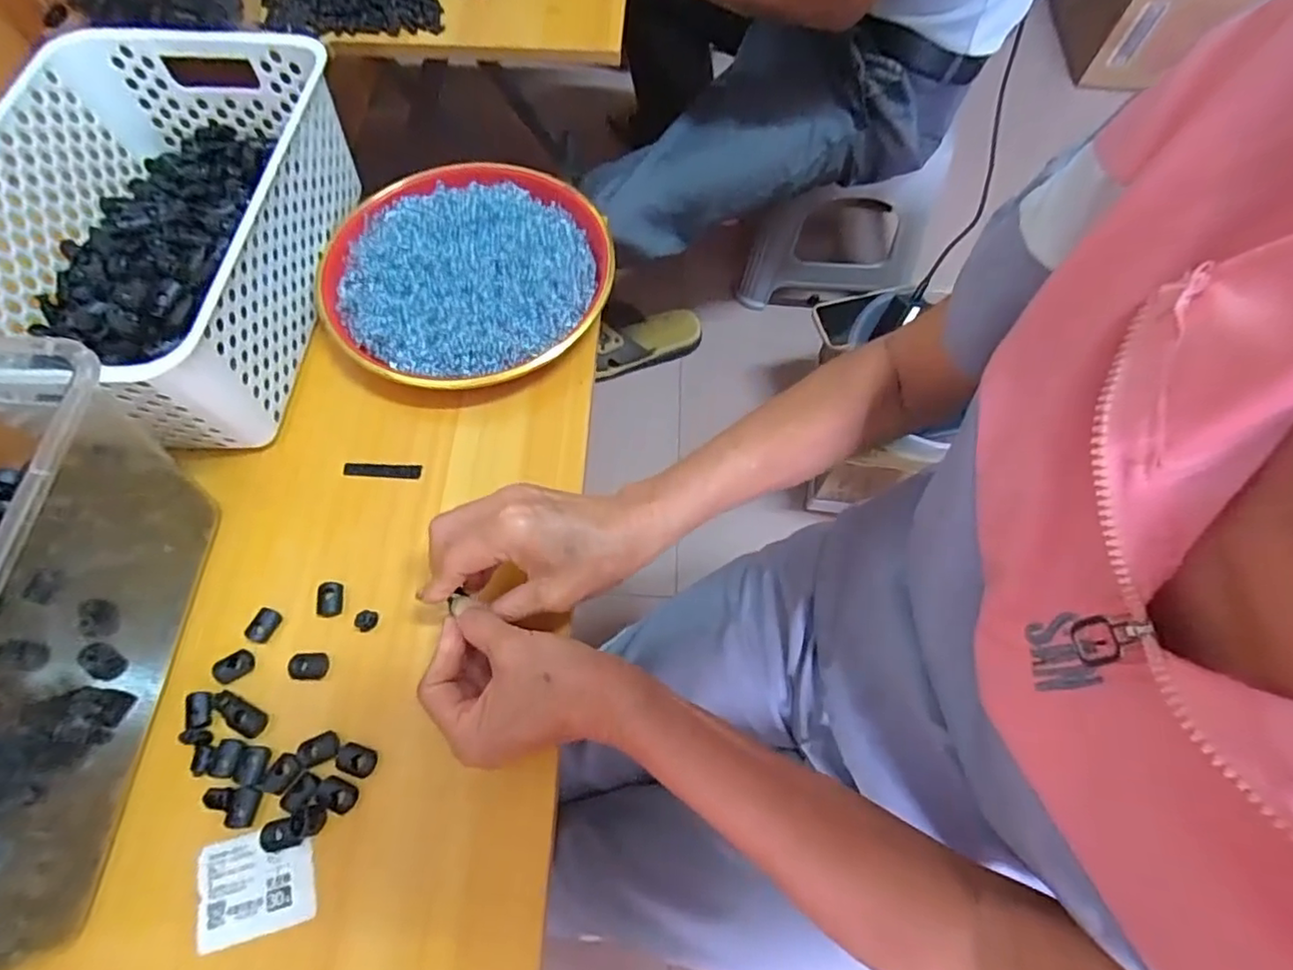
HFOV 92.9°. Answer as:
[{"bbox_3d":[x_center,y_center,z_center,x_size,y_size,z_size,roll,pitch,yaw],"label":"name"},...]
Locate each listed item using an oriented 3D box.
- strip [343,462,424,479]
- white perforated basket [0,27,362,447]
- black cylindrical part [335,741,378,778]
[{"bbox_3d":[-0.183,-0.011,0.425,0.052,0.004,0.011,3,66,0],"label":"strip"},{"bbox_3d":[-0.343,-0.172,0.436,0.200,0.107,0.302,4,66,0],"label":"white perforated basket"},{"bbox_3d":[-0.163,0.154,0.345,0.022,0.009,0.015,20,67,7],"label":"black cylindrical part"}]

